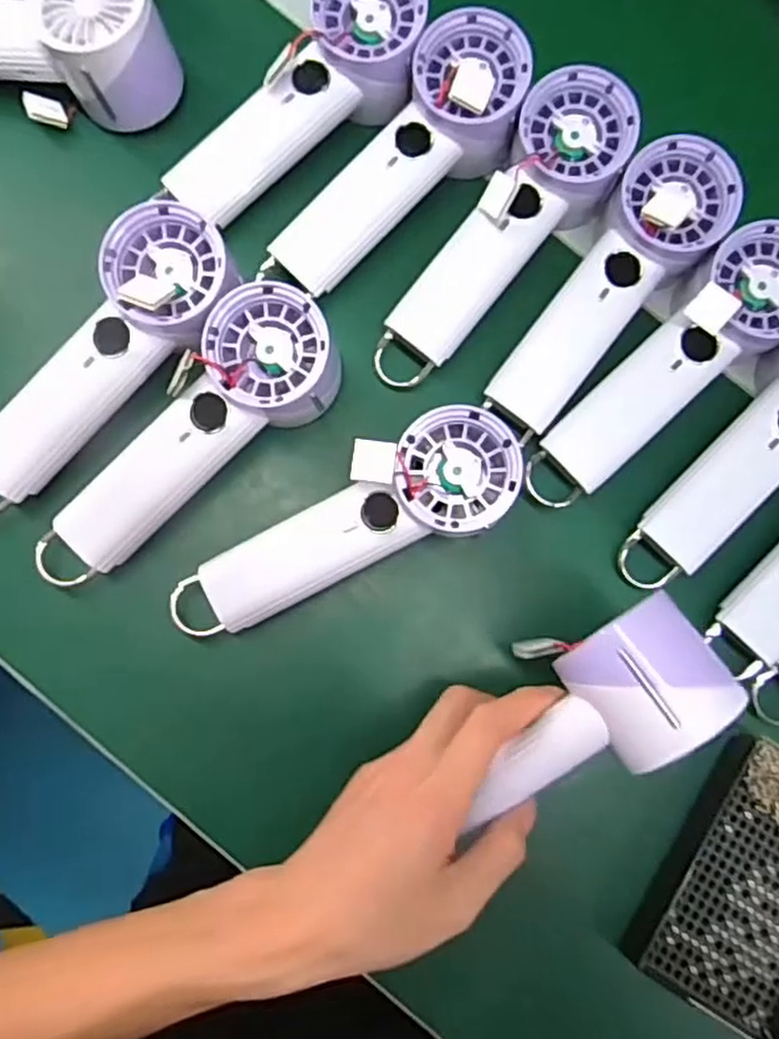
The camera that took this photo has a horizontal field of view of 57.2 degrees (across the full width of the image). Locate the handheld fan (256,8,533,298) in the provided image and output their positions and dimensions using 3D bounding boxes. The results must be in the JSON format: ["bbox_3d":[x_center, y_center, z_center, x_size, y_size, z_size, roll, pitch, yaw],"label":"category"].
[{"bbox_3d":[0.006,-0.200,0.404,0.175,0.039,0.064,-44,87,7],"label":"handheld fan"}]

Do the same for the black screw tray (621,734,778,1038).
[{"bbox_3d":[0.200,0.198,0.381,0.097,0.023,0.137,30,82,0],"label":"black screw tray"}]

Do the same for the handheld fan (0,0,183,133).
[{"bbox_3d":[-0.211,-0.274,0.395,0.181,0.061,0.064,13,82,-2],"label":"handheld fan"}]

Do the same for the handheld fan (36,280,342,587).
[{"bbox_3d":[-0.103,-0.033,0.375,0.068,0.060,0.190,40,82,2],"label":"handheld fan"}]

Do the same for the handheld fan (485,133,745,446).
[{"bbox_3d":[0.123,-0.128,0.412,0.063,0.059,0.184,39,97,2],"label":"handheld fan"}]

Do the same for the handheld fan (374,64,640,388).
[{"bbox_3d":[0.062,-0.159,0.410,0.065,0.053,0.198,40,95,2],"label":"handheld fan"}]

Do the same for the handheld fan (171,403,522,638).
[{"bbox_3d":[-0.026,0.007,0.375,0.191,0.059,0.067,-27,85,-7],"label":"handheld fan"}]

